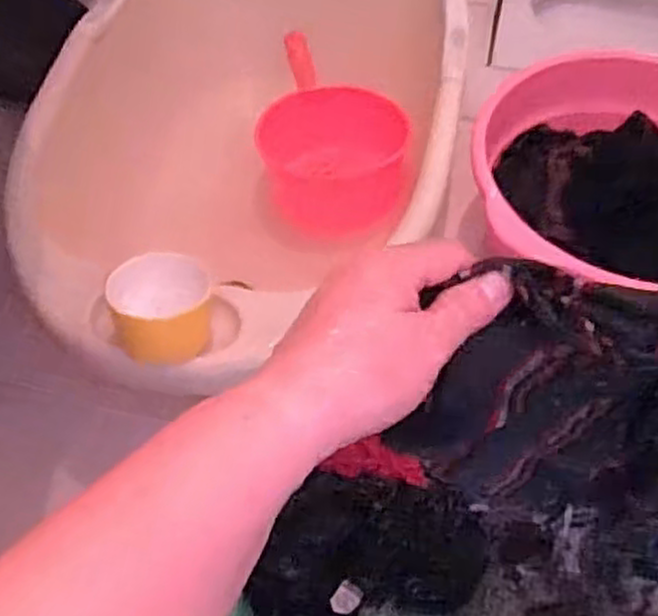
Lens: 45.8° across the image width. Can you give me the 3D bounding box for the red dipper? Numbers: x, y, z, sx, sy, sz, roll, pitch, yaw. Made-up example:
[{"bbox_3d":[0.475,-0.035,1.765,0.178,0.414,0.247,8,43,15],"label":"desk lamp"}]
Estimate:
[{"bbox_3d":[-0.005,-0.243,1.080,0.178,0.176,0.228,-10,50,-5],"label":"red dipper"}]

